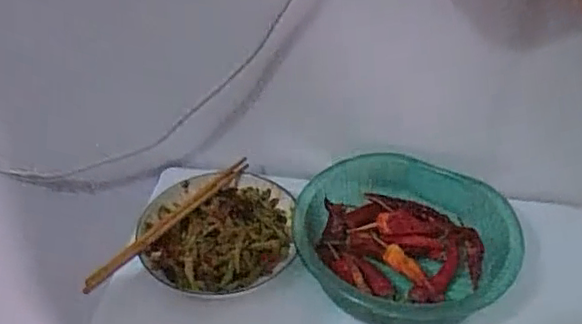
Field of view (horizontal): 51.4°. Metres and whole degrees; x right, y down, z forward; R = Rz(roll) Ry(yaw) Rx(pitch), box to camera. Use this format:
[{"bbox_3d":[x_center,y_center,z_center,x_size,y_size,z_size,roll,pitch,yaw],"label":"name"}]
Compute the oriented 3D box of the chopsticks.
[{"bbox_3d":[-0.130,0.061,0.652,0.021,0.010,0.232,28,48,29],"label":"chopsticks"}]

